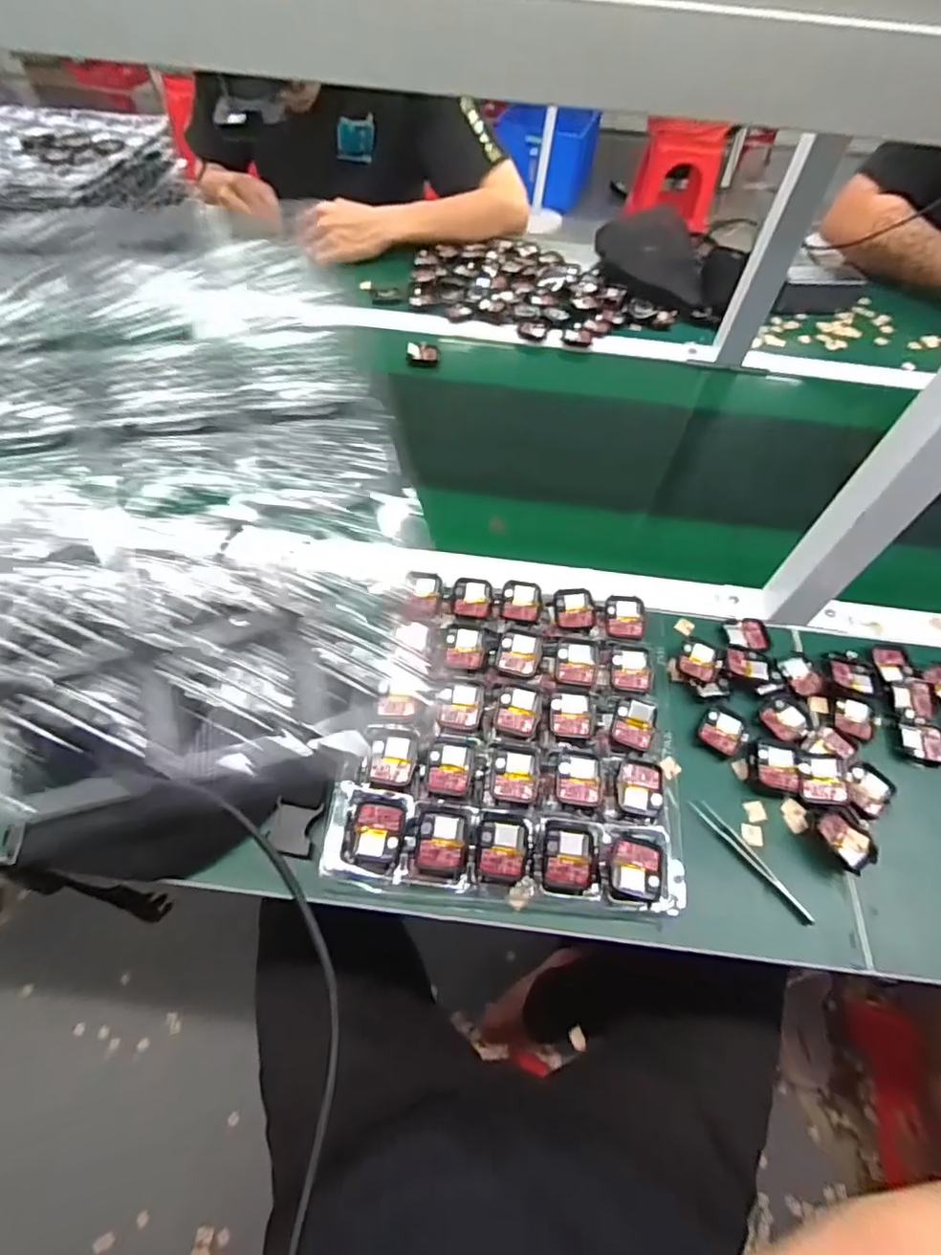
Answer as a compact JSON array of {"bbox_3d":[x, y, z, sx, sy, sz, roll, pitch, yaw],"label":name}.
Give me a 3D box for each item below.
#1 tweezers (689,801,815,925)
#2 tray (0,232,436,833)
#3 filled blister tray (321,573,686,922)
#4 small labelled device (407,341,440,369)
[{"bbox_3d":[0.223,0.182,0.451,0.013,0.010,0.112,-33,65,-23],"label":"tweezers"},{"bbox_3d":[-0.177,-0.053,0.231,0.300,0.018,0.253,-7,76,-10],"label":"tray"},{"bbox_3d":[0.037,0.082,0.481,0.252,0.029,0.271,7,57,0],"label":"filled blister tray"},{"bbox_3d":[-0.066,-0.377,0.788,0.048,0.007,0.036,-1,88,-19],"label":"small labelled device"}]

